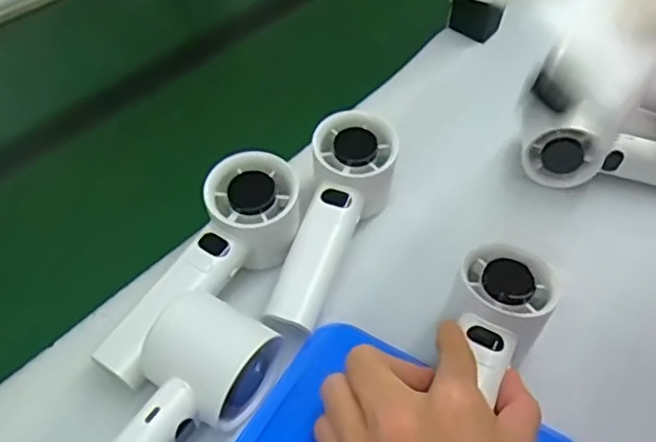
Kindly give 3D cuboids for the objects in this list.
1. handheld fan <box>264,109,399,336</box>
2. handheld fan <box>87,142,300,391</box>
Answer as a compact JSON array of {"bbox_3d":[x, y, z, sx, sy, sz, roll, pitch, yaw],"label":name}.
[{"bbox_3d":[0.003,0.002,0.424,0.059,0.047,0.161,17,63,11],"label":"handheld fan"},{"bbox_3d":[-0.074,0.027,0.390,0.057,0.048,0.162,28,65,20],"label":"handheld fan"}]

